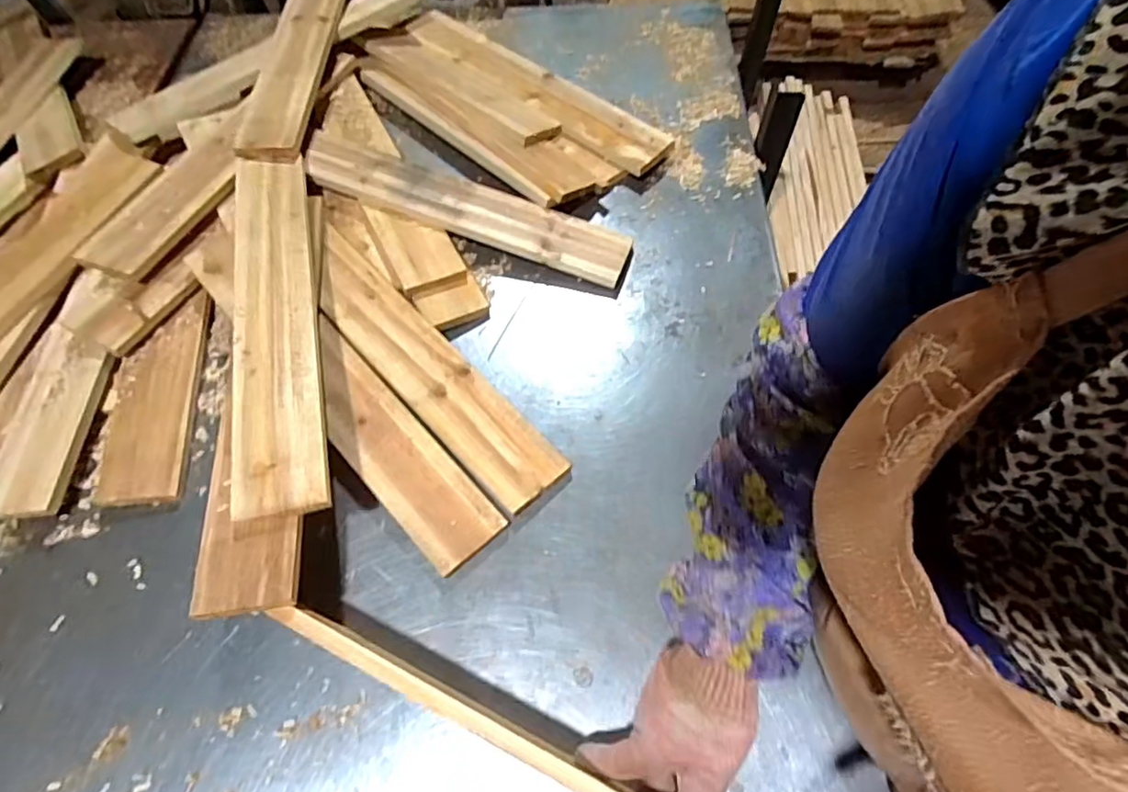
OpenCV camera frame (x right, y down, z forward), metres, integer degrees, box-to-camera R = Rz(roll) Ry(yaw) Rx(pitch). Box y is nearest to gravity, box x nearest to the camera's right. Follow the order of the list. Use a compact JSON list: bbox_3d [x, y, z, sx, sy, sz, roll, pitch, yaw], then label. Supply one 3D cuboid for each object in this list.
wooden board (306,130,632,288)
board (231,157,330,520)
[{"bbox_3d":[-0.127,-0.239,0.750,0.429,0.018,0.086,22,64,5],"label":"wooden board"},{"bbox_3d":[-0.302,-0.093,0.616,0.080,0.027,0.458,-15,62,-6],"label":"board"}]

